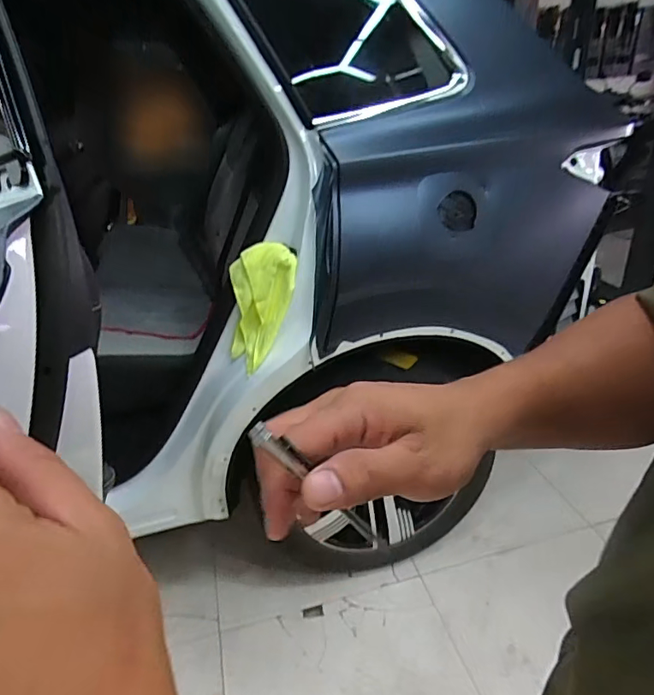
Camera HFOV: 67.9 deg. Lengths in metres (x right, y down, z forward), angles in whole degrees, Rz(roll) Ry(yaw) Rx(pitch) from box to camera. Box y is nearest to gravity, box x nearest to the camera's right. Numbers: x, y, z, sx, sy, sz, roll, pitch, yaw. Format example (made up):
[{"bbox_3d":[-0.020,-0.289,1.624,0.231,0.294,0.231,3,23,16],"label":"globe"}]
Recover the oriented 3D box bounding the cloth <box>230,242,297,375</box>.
[{"bbox_3d":[-0.155,-0.093,1.093,0.104,0.285,0.111,1,19,-37],"label":"cloth"}]

